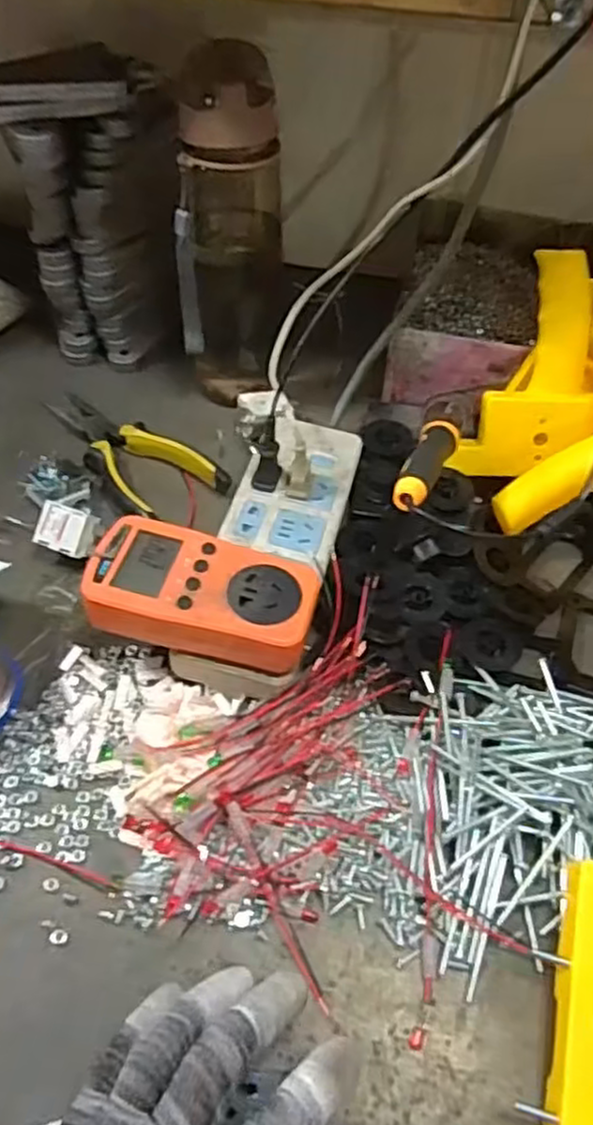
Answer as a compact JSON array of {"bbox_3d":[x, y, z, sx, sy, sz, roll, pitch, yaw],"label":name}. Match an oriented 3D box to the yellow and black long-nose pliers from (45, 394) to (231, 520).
[{"bbox_3d":[-0.136,-0.091,0.564,0.070,0.023,0.176,-35,61,-27],"label":"yellow and black long-nose pliers"}]

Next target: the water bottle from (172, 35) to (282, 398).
[{"bbox_3d":[-0.046,-0.228,0.535,0.074,0.237,0.074,21,53,14],"label":"water bottle"}]

